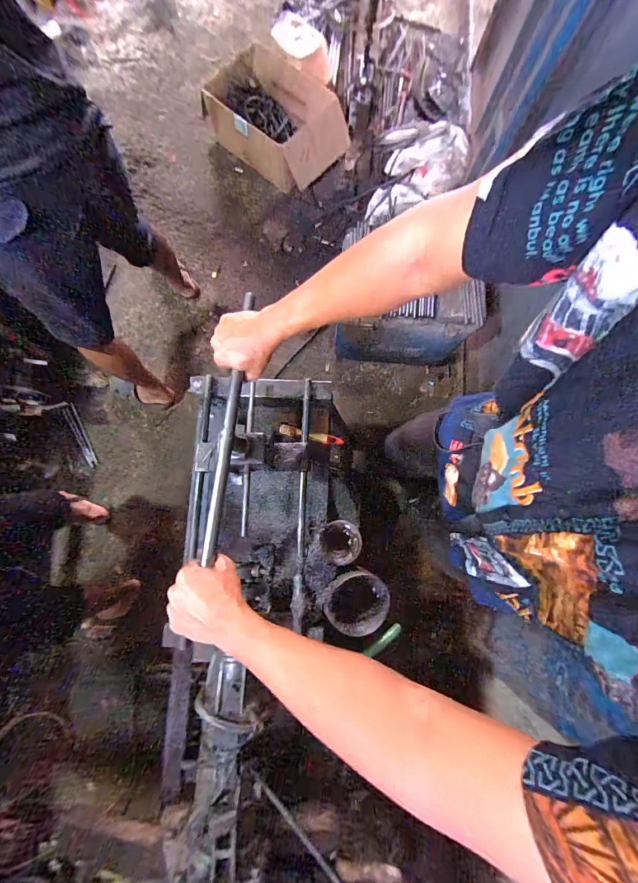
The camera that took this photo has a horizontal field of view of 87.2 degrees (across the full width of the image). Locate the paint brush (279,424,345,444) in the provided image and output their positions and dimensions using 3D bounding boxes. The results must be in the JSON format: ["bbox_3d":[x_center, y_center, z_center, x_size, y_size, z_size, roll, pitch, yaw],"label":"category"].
[{"bbox_3d":[-0.017,-0.014,0.738,0.143,0.017,0.022,13,82,1],"label":"paint brush"}]

